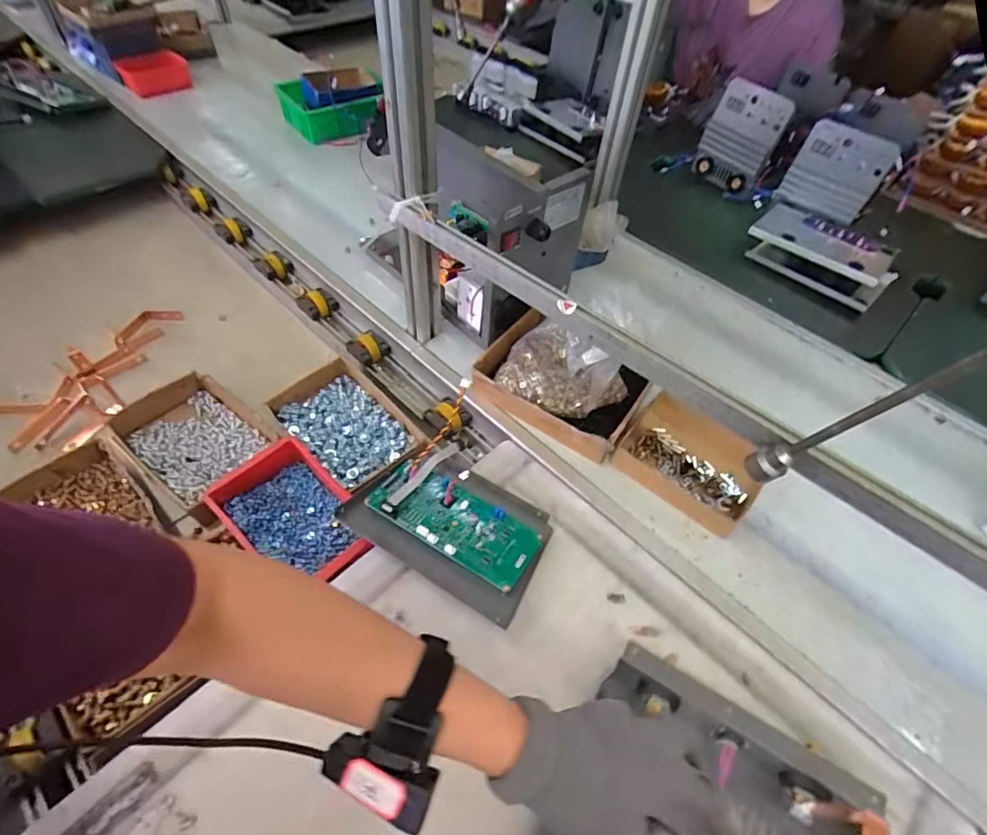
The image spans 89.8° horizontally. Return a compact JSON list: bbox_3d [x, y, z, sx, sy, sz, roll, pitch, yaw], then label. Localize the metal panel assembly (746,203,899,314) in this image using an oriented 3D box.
[{"bbox_3d":[0.617,-0.305,0.936,0.252,0.064,0.171,39,61,23],"label":"metal panel assembly"}]

